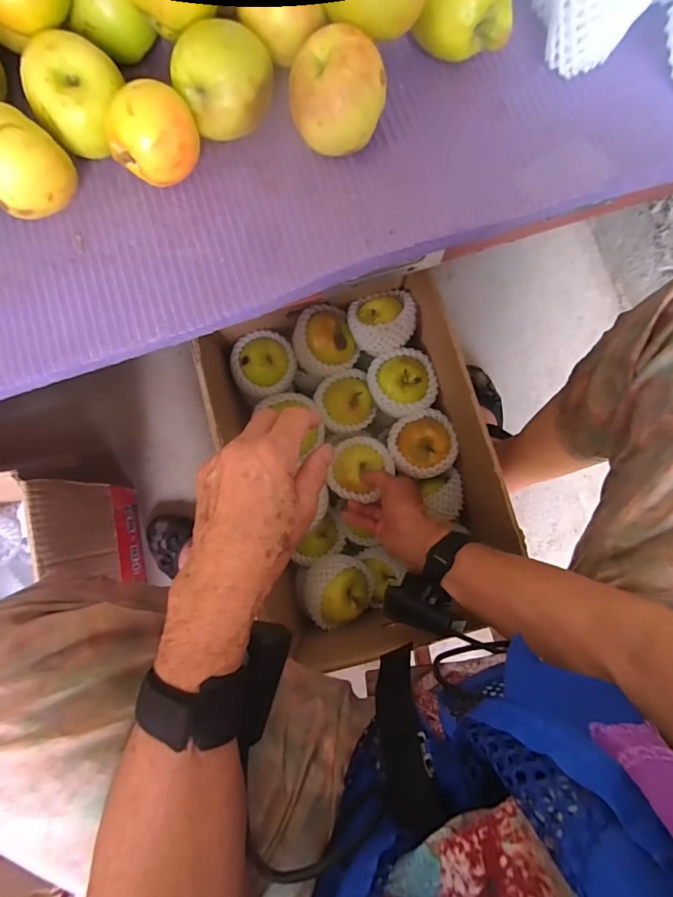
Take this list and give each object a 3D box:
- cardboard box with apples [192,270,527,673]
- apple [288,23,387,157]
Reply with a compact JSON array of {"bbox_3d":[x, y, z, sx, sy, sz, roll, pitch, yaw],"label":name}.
[{"bbox_3d":[0.021,0.009,0.540,0.275,0.139,0.392,-16,90,-1],"label":"cardboard box with apples"},{"bbox_3d":[0.000,-0.224,0.292,0.056,0.053,0.059,0,83,1],"label":"apple"}]

